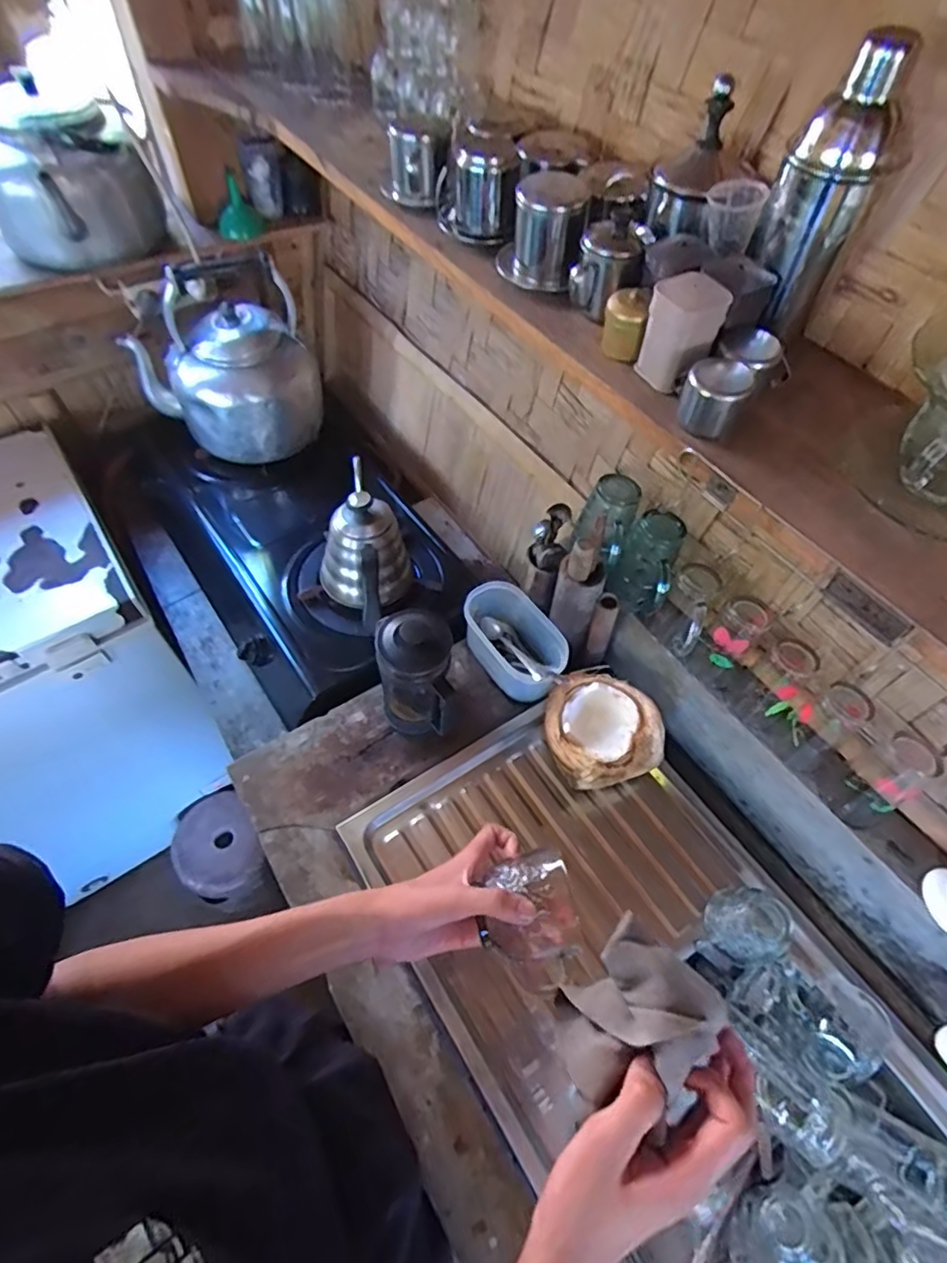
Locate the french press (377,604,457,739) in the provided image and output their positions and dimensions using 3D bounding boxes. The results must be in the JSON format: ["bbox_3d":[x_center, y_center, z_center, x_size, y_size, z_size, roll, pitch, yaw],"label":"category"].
[{"bbox_3d":[-0.074,0.051,0.747,0.083,0.179,0.094,-8,57,-7],"label":"french press"}]

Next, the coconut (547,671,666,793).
[{"bbox_3d":[0.162,0.122,0.755,0.132,0.109,0.148,-9,57,-8],"label":"coconut"}]

